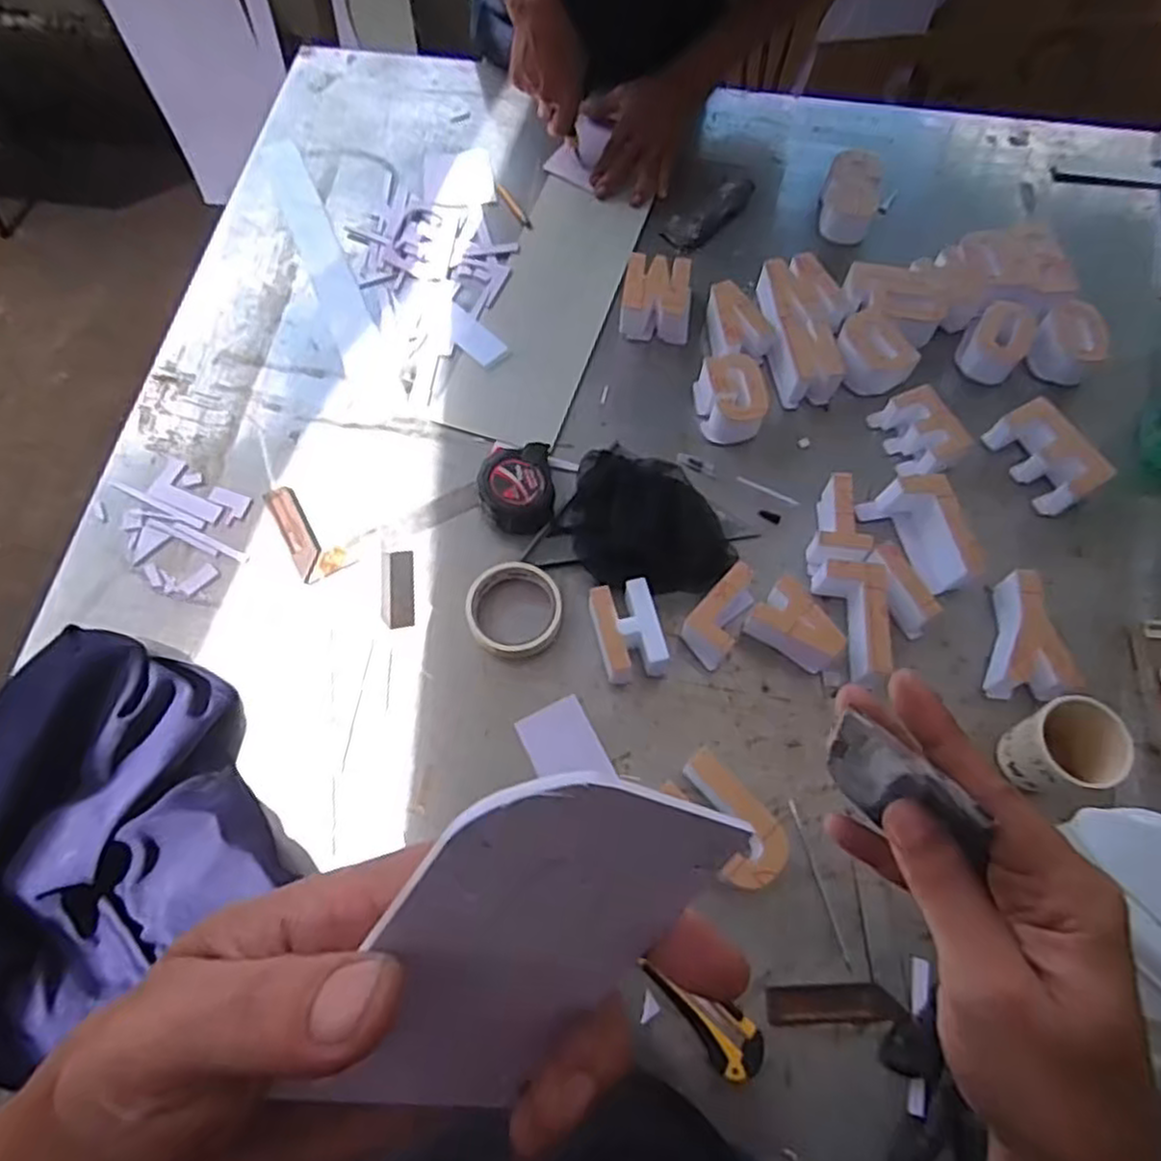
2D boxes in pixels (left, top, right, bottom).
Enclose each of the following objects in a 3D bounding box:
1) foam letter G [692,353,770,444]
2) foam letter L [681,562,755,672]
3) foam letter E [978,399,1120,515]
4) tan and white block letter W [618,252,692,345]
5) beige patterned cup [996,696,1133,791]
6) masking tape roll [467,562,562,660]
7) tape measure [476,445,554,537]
[{"bbox_3d":[0.164,-0.194,0.822,0.071,0.049,0.078,0,66,-1],"label":"foam letter G"},{"bbox_3d":[0.138,0.032,0.716,0.048,0.047,0.093,38,71,15],"label":"foam letter L"},{"bbox_3d":[0.494,-0.132,0.799,0.061,0.053,0.118,-31,70,-14],"label":"foam letter E"},{"bbox_3d":[0.090,-0.329,0.875,0.084,0.040,0.093,13,67,5],"label":"tan and white block letter W"},{"bbox_3d":[0.409,0.146,0.650,0.069,0.090,0.070,1,66,-2],"label":"beige patterned cup"},{"bbox_3d":[-0.064,0.028,0.722,0.090,0.021,0.090,1,66,-2],"label":"masking tape roll"},{"bbox_3d":[-0.065,-0.093,0.770,0.077,0.041,0.093,0,66,-1],"label":"tape measure"}]

